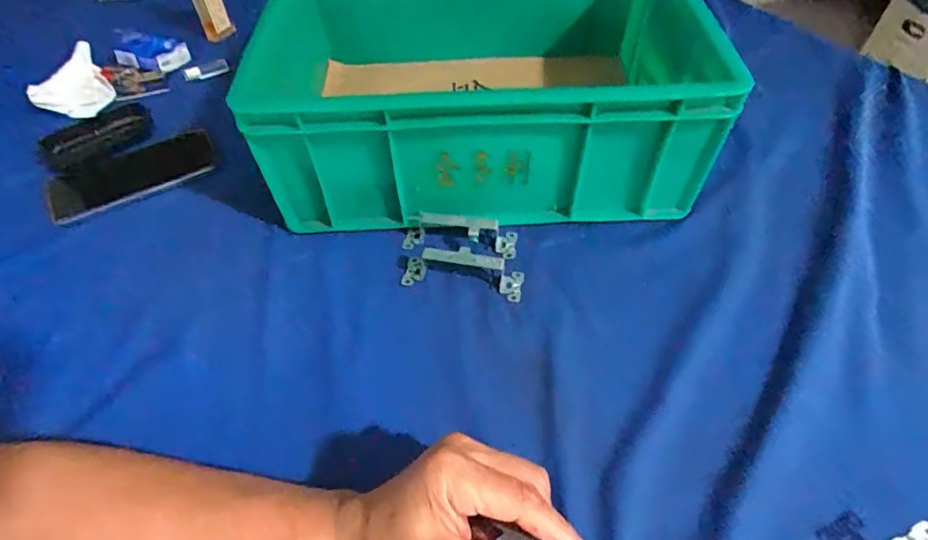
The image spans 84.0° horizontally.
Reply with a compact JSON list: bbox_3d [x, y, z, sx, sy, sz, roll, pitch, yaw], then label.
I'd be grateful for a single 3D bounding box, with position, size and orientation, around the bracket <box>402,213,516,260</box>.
[{"bbox_3d":[-0.005,-0.037,0.476,0.103,0.034,0.029,4,52,8],"label":"bracket"}]

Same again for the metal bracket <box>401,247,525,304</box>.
[{"bbox_3d":[-0.002,-0.002,0.450,0.105,0.036,0.030,5,52,9],"label":"metal bracket"}]

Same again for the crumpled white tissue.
[{"bbox_3d":[-0.461,-0.215,0.604,0.085,0.040,0.083,-35,58,-23],"label":"crumpled white tissue"}]

